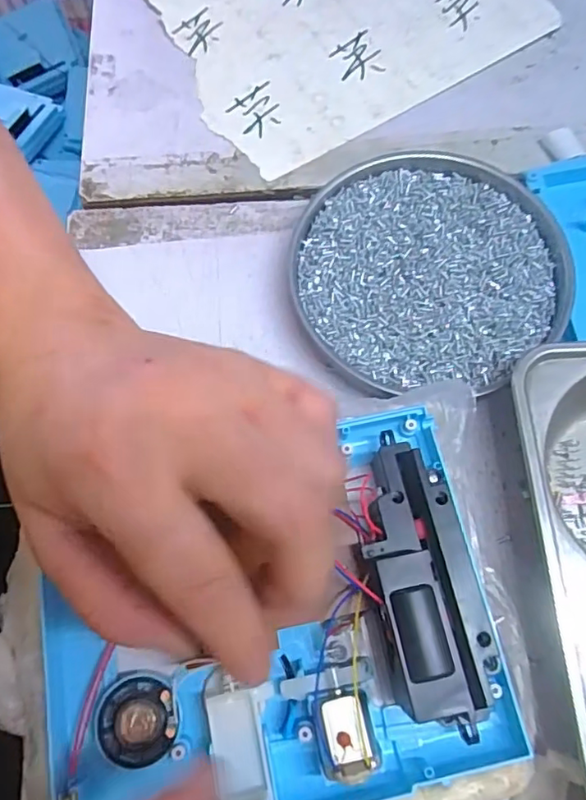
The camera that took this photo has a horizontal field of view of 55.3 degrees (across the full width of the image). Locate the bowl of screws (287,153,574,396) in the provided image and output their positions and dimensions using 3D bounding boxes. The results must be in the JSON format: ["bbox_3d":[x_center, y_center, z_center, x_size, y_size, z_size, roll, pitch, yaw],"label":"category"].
[{"bbox_3d":[0.068,-0.066,0.286,0.133,0.018,0.127,6,71,4],"label":"bowl of screws"}]

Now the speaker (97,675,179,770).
[{"bbox_3d":[-0.056,0.114,0.199,0.027,0.010,0.027,-1,71,2],"label":"speaker"}]

